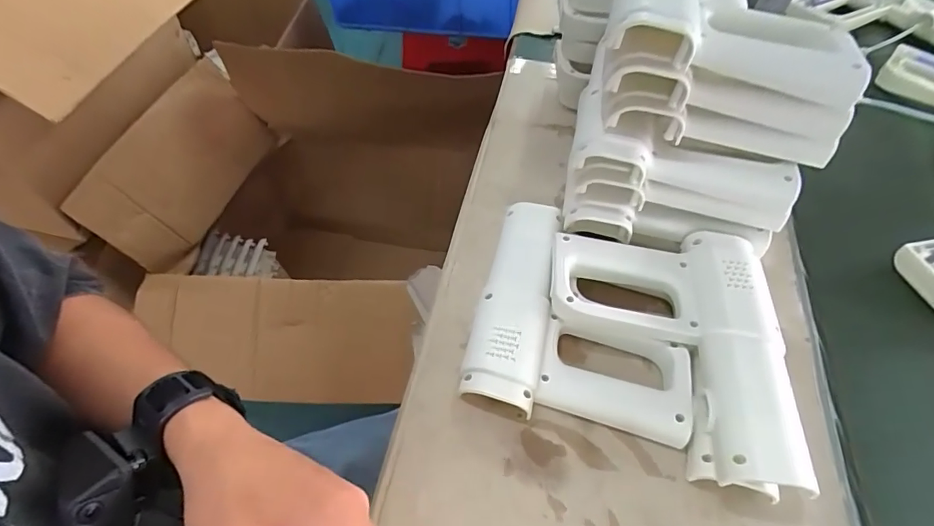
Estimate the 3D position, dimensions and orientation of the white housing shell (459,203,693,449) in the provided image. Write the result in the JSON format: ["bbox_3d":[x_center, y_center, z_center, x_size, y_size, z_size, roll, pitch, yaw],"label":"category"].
[{"bbox_3d":[0.102,0.044,0.422,0.175,0.044,0.191,11,56,9],"label":"white housing shell"}]

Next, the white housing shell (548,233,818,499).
[{"bbox_3d":[0.157,0.072,0.389,0.167,0.064,0.201,1,55,3],"label":"white housing shell"}]

